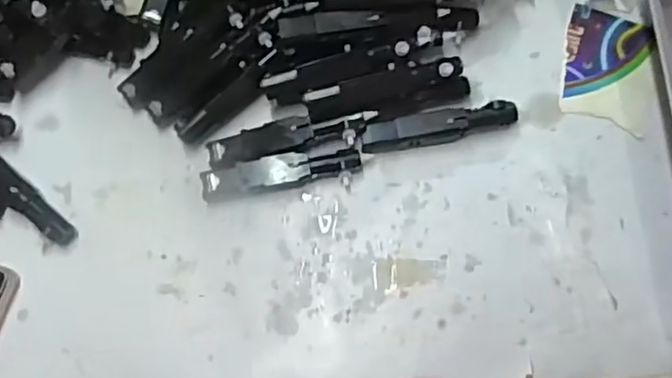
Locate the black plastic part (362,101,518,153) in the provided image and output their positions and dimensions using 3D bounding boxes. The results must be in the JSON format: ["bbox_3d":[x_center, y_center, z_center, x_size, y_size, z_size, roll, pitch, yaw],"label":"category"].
[{"bbox_3d":[0.079,-0.048,0.471,0.117,0.015,0.024,-10,74,-2],"label":"black plastic part"}]

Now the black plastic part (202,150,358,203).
[{"bbox_3d":[-0.040,-0.009,0.466,0.118,0.021,0.027,-6,74,0],"label":"black plastic part"}]

